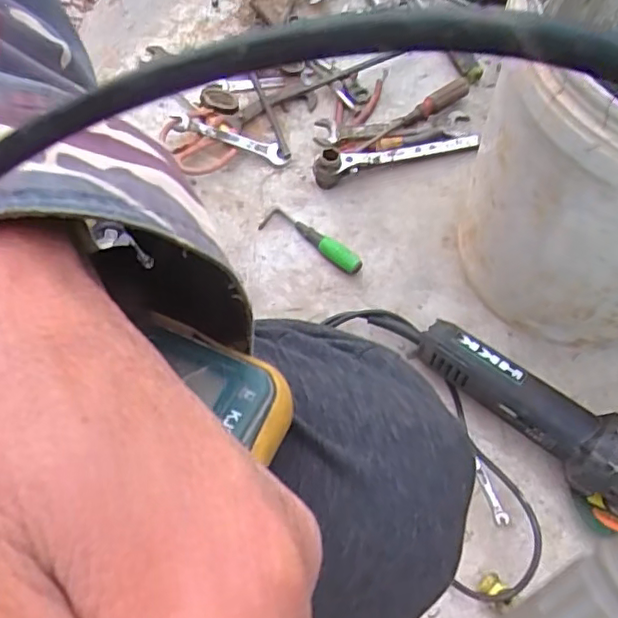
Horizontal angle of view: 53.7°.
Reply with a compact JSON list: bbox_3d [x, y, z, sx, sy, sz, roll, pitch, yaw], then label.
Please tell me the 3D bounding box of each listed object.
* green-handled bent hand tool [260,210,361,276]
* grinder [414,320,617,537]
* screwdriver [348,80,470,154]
[{"bbox_3d":[0.005,-0.086,0.747,0.137,0.023,0.030,27,69,10],"label":"green-handled bent hand tool"},{"bbox_3d":[0.236,0.108,0.613,0.088,0.093,0.282,-41,73,-17],"label":"grinder"},{"bbox_3d":[0.130,-0.250,0.789,0.184,0.022,0.021,-29,70,-13],"label":"screwdriver"}]

